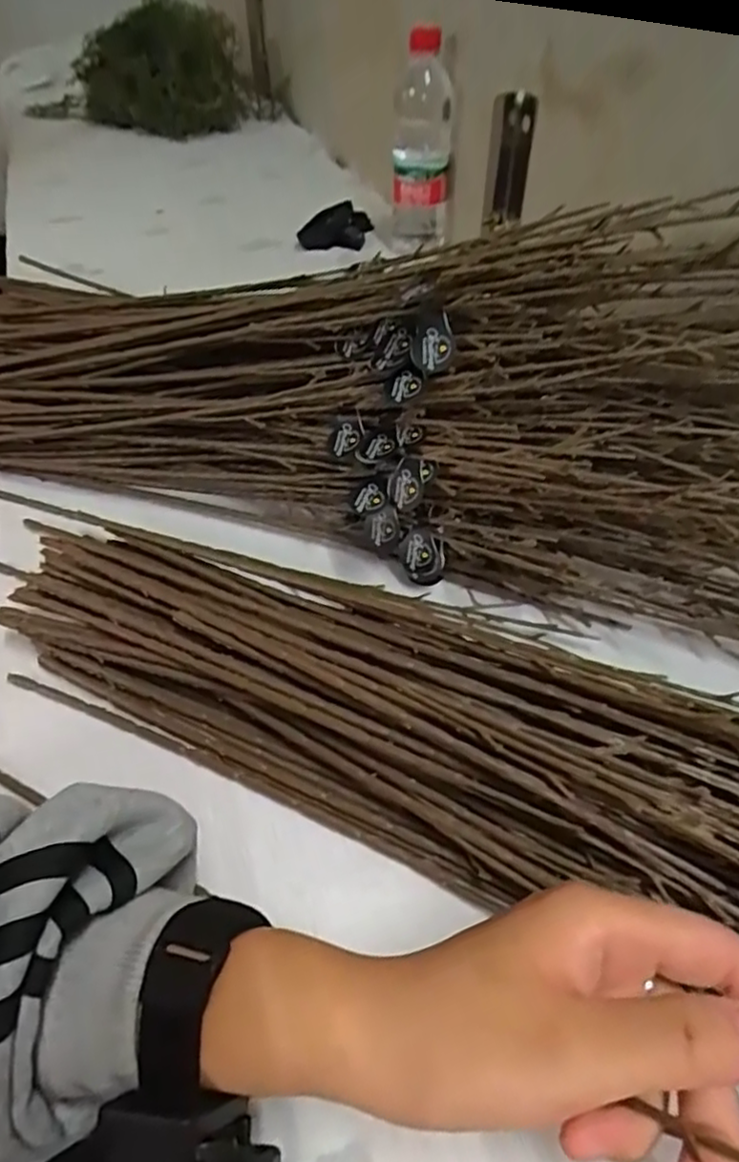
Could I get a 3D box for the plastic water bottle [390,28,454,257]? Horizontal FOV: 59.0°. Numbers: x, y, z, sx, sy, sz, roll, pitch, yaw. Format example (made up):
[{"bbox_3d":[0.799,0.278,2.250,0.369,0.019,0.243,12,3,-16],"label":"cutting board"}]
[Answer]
[{"bbox_3d":[0.058,-0.505,0.768,0.067,0.204,0.068,-3,47,0],"label":"plastic water bottle"}]

